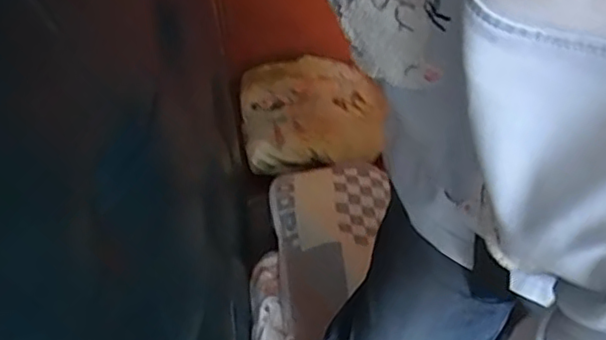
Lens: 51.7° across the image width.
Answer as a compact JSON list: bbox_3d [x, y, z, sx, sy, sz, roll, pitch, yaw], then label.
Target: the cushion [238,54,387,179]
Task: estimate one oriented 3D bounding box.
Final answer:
[{"bbox_3d":[0.031,-0.148,1.447,0.342,0.076,0.451,-9,35,-4],"label":"cushion"}]

